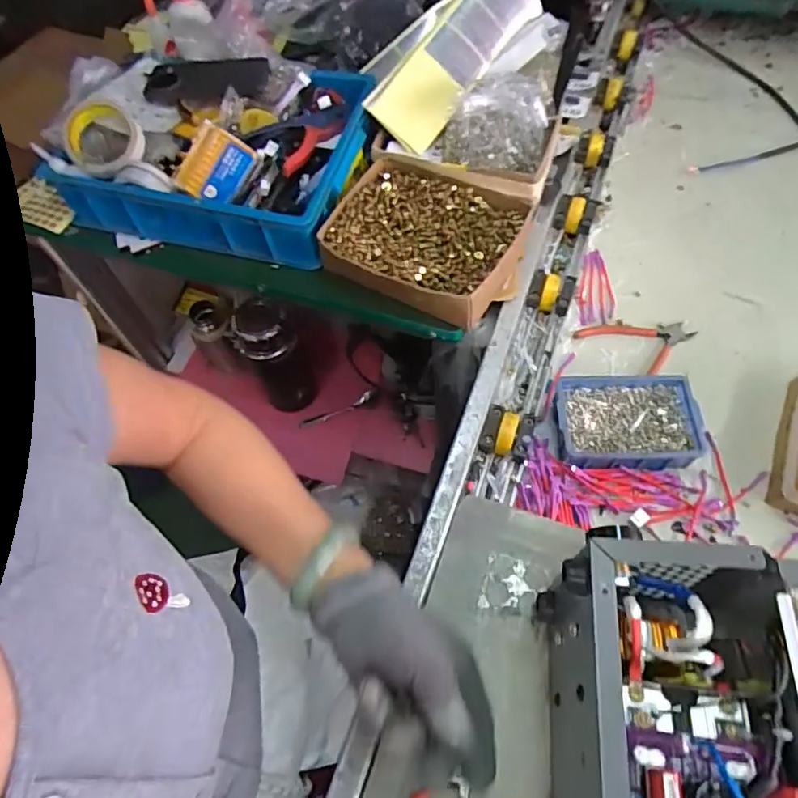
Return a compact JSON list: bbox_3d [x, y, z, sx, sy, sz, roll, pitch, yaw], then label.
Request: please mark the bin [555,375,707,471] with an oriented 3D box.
[{"bbox_3d":[0.251,0.028,0.622,0.153,0.045,0.102,-1,60,4],"label":"bin"}]

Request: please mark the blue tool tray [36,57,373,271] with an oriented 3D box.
[{"bbox_3d":[-0.236,-0.329,0.742,0.377,0.099,0.272,12,61,11],"label":"blue tool tray"}]

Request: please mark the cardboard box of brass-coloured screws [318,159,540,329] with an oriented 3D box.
[{"bbox_3d":[0.035,-0.198,0.671,0.214,0.052,0.201,22,64,16],"label":"cardboard box of brass-coloured screws"}]

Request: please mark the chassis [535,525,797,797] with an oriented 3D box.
[{"bbox_3d":[0.195,0.222,0.368,0.189,0.148,0.209,4,60,7],"label":"chassis"}]

